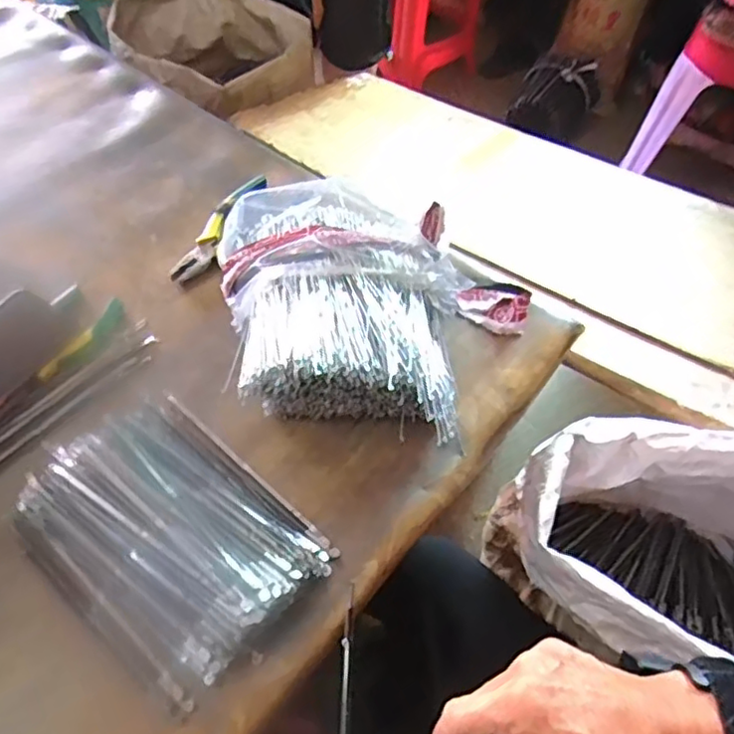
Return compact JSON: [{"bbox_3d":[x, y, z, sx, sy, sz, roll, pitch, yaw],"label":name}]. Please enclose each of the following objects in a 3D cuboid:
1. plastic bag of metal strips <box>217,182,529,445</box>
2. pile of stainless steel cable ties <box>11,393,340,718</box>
[{"bbox_3d":[-0.005,-0.042,0.525,0.265,0.075,0.192,13,55,5],"label":"plastic bag of metal strips"},{"bbox_3d":[-0.135,0.105,0.428,0.199,0.032,0.139,34,61,23],"label":"pile of stainless steel cable ties"}]

